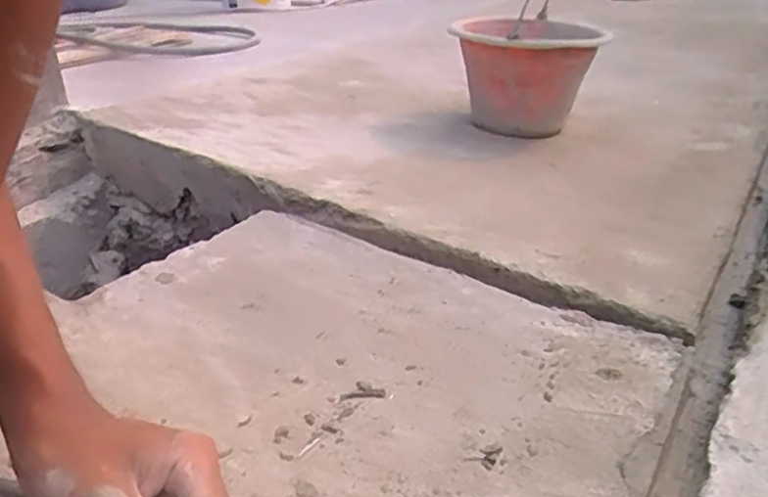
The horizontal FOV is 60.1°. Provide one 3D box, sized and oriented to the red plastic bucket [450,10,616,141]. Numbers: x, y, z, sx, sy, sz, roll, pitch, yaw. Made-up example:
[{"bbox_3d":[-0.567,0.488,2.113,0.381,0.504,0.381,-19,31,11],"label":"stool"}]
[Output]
[{"bbox_3d":[0.234,-0.278,1.105,0.229,0.172,0.237,10,28,20],"label":"red plastic bucket"}]

